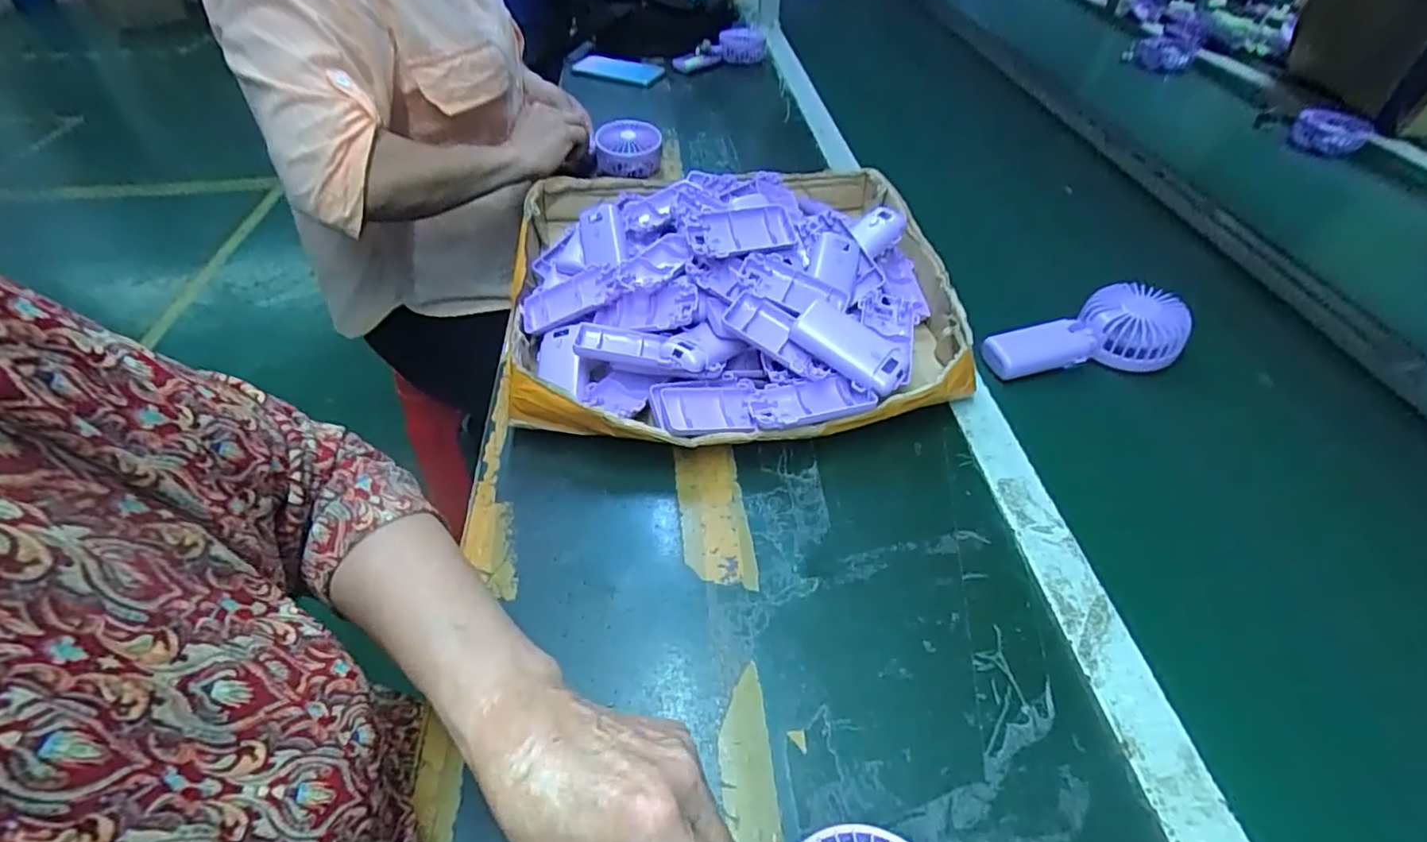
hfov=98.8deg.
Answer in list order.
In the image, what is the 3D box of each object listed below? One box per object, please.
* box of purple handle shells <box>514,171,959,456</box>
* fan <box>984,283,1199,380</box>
[{"bbox_3d":[0.015,-0.143,0.583,0.390,0.101,0.395,-5,47,-6],"label":"box of purple handle shells"},{"bbox_3d":[0.338,-0.075,0.556,0.170,0.050,0.077,-14,48,-14],"label":"fan"}]

